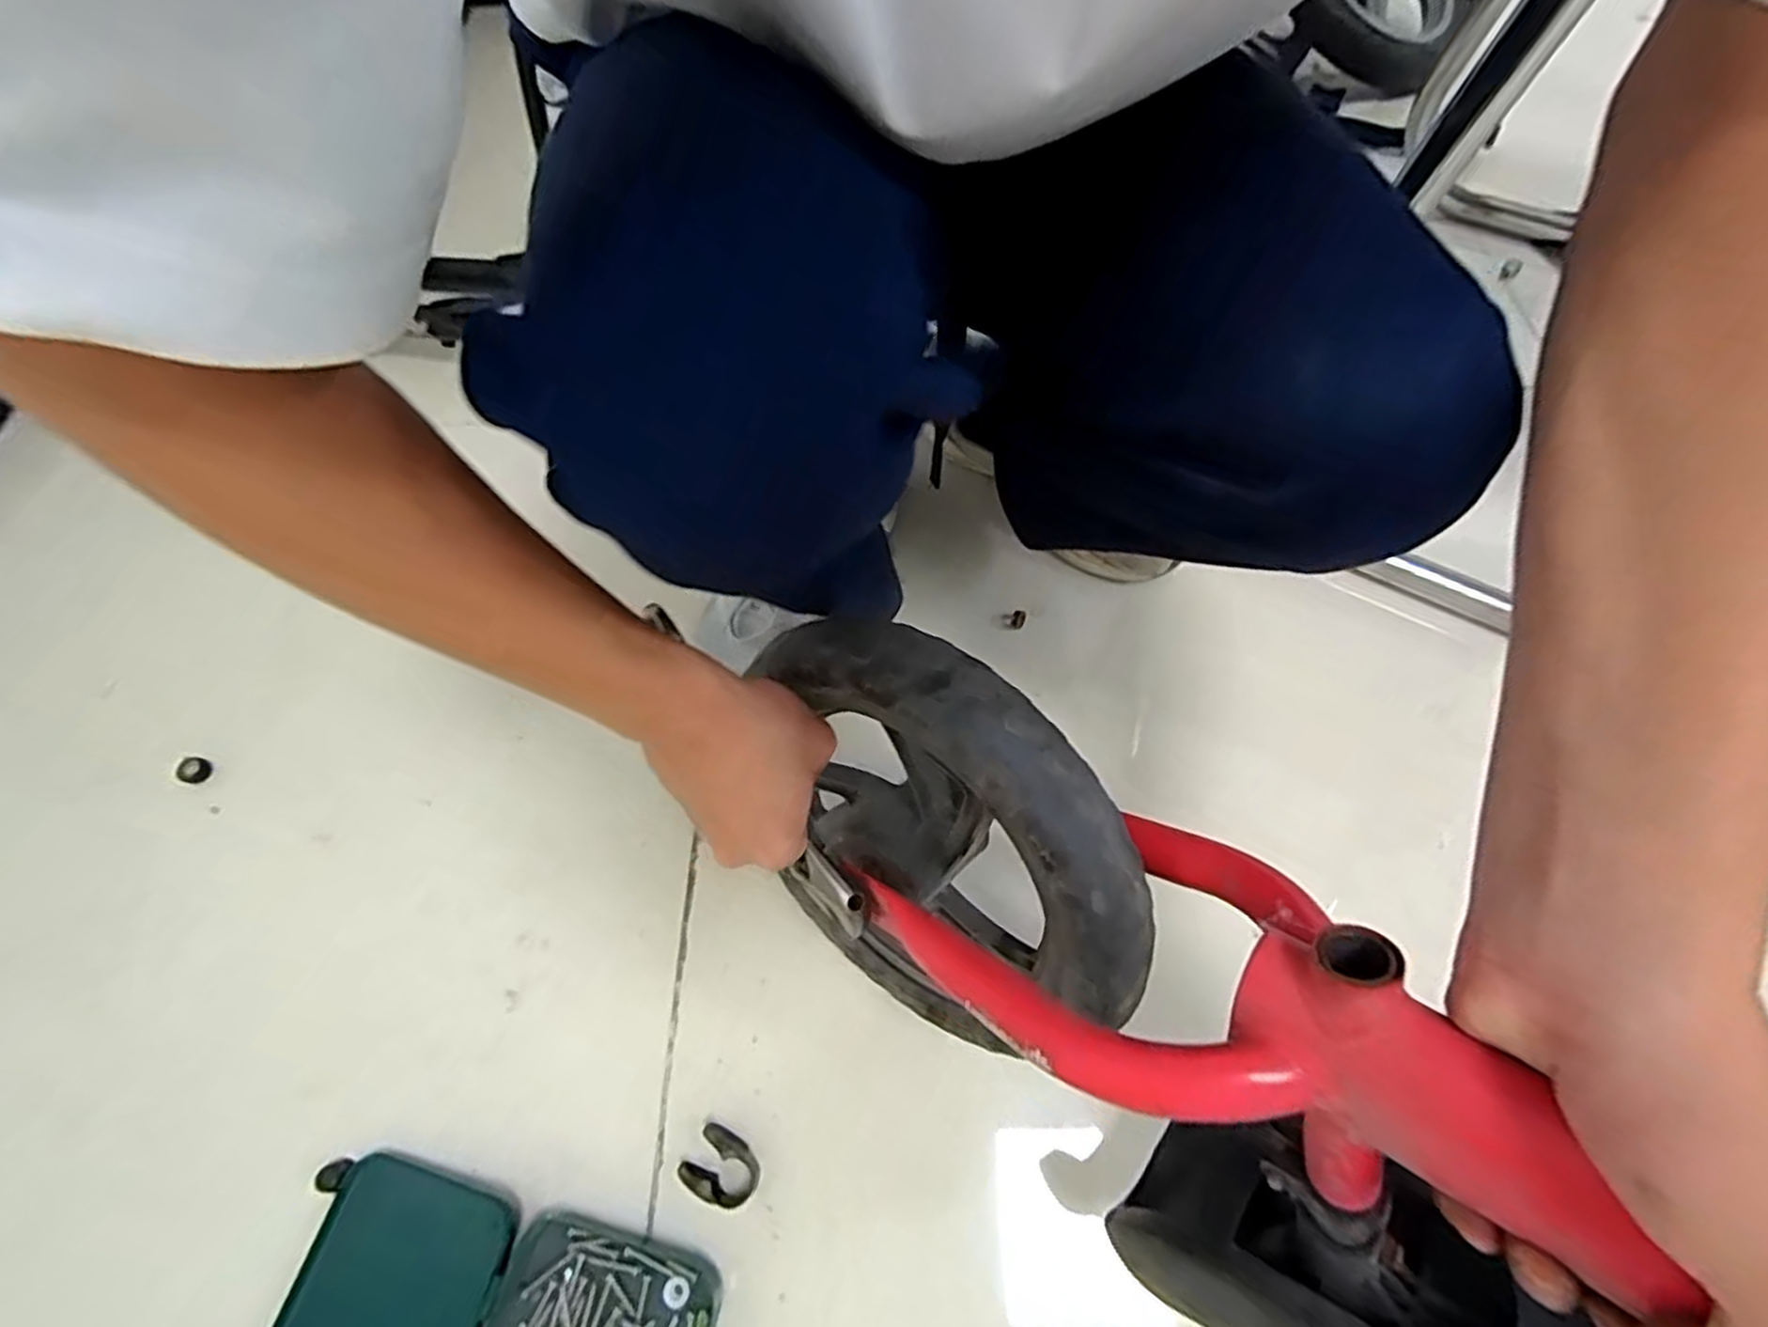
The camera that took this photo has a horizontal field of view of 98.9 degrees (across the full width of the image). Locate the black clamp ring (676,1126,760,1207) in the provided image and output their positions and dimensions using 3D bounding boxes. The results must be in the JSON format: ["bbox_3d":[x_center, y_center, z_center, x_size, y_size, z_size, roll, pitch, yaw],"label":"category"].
[{"bbox_3d":[-0.095,0.299,0.448,0.041,0.027,0.033,30,66,16],"label":"black clamp ring"}]

